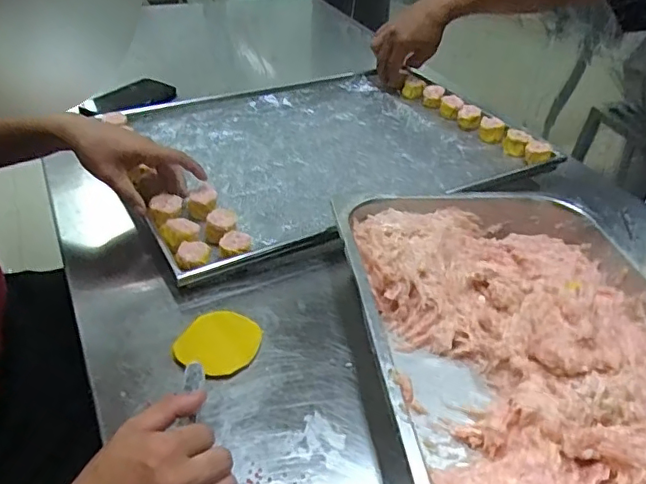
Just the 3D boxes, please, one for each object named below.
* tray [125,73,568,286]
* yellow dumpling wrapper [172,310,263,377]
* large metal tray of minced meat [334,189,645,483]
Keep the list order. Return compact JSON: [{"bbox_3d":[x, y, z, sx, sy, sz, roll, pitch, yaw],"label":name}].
[{"bbox_3d":[-0.026,-0.148,0.873,0.574,0.030,0.432,-19,44,-28],"label":"tray"},{"bbox_3d":[-0.103,0.099,0.560,0.071,0.014,0.082,18,40,15],"label":"yellow dumpling wrapper"},{"bbox_3d":[0.200,0.126,0.507,0.311,0.072,0.514,-1,39,-9],"label":"large metal tray of minced meat"}]

